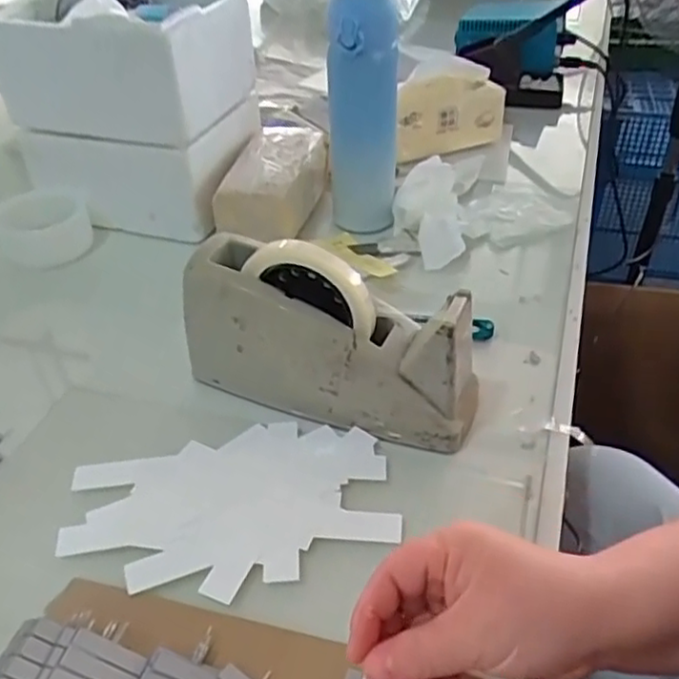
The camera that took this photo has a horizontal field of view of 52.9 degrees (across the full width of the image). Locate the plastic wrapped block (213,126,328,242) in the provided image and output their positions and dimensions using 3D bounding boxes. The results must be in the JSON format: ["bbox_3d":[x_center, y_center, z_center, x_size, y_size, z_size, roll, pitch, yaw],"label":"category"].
[{"bbox_3d":[-0.064,-0.161,0.706,0.082,0.068,0.143,11,42,16],"label":"plastic wrapped block"}]

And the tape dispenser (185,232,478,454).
[{"bbox_3d":[-0.006,-0.006,0.485,0.212,0.116,0.068,13,43,18],"label":"tape dispenser"}]

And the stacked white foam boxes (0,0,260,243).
[{"bbox_3d":[-0.204,-0.235,0.704,0.201,0.199,0.161,7,41,11],"label":"stacked white foam boxes"}]

